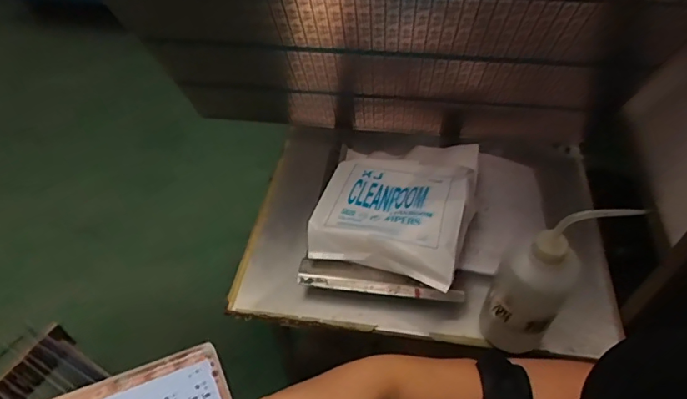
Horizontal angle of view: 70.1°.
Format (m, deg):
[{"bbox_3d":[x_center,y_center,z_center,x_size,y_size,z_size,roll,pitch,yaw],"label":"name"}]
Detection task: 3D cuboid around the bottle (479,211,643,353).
[{"bbox_3d":[0.203,0.083,0.506,0.090,0.199,0.071,-30,56,-24],"label":"bottle"}]

